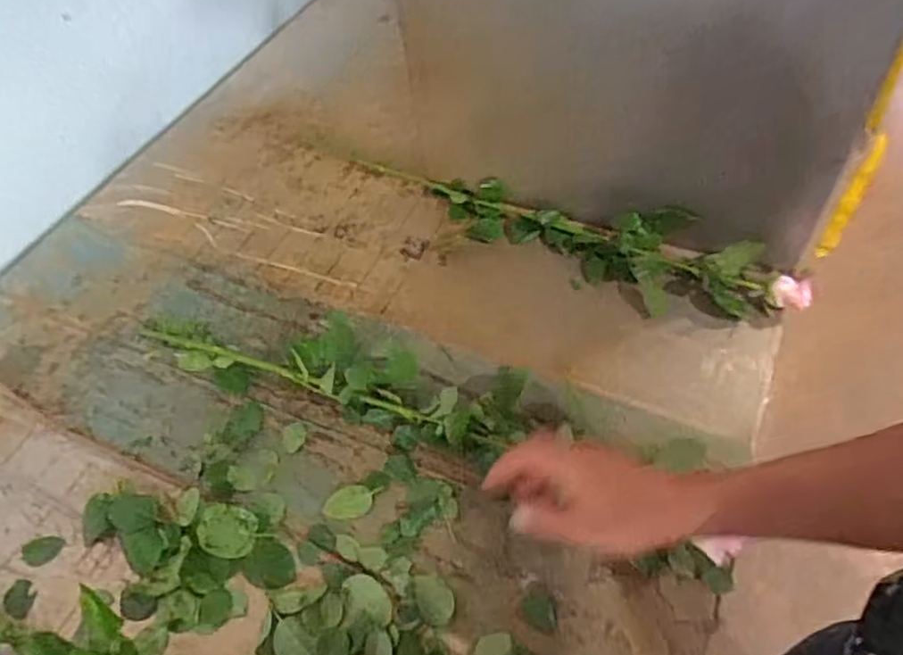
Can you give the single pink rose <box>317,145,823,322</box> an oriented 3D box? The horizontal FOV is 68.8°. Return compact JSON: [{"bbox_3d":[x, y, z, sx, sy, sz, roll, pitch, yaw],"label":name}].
[{"bbox_3d":[0.102,-0.162,0.905,0.725,0.064,0.109,23,57,21],"label":"single pink rose"}]

